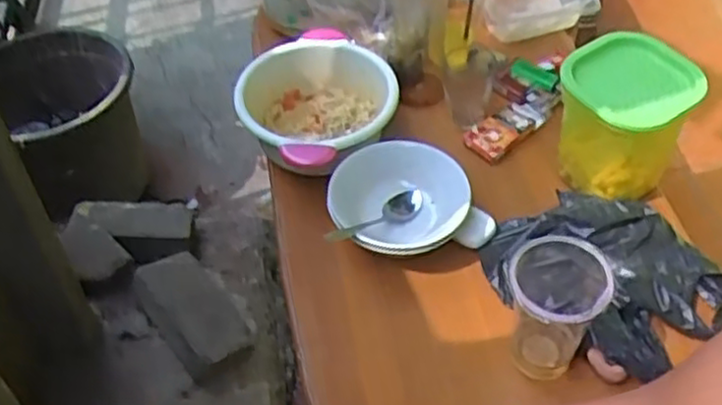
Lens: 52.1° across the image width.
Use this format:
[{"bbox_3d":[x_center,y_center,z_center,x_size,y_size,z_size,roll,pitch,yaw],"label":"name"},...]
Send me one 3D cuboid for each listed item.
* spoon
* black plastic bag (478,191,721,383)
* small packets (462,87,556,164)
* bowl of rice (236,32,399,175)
[{"bbox_3d":[0.015,0.018,0.825,0.030,0.027,0.142,36,40,29],"label":"spoon"},{"bbox_3d":[0.268,0.076,0.805,0.218,0.045,0.228,-26,52,-19],"label":"black plastic bag"},{"bbox_3d":[0.201,-0.105,0.975,0.147,0.023,0.050,-33,55,-24],"label":"small packets"},{"bbox_3d":[-0.051,-0.111,0.932,0.188,0.091,0.206,-1,48,1],"label":"bowl of rice"}]

